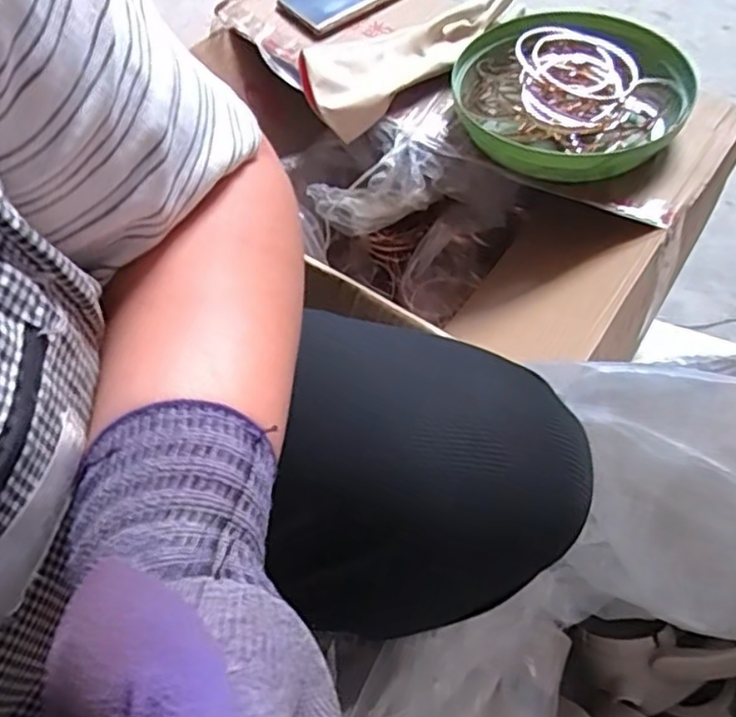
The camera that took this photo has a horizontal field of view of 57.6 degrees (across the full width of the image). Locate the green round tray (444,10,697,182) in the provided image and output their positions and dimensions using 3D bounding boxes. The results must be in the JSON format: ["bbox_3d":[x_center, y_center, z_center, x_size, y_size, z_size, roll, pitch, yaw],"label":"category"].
[{"bbox_3d":[0.202,-0.275,0.683,0.221,0.043,0.220,-3,68,9],"label":"green round tray"}]

